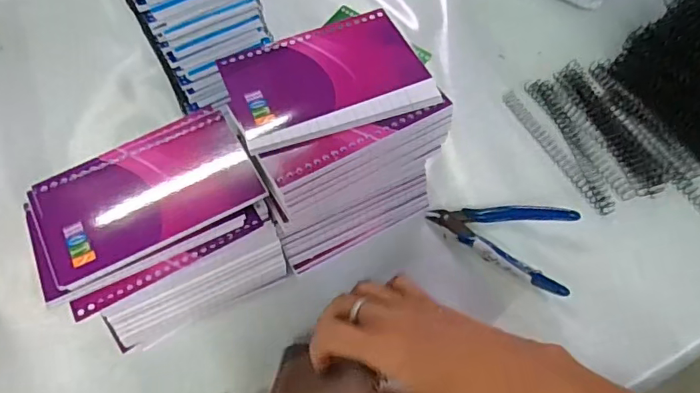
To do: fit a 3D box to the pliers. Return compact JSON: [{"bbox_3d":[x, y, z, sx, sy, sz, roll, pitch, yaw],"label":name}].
[{"bbox_3d":[0.122,0.031,0.431,0.114,0.019,0.070,17,60,14],"label":"pliers"}]

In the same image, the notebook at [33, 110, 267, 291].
[{"bbox_3d":[-0.134,-0.006,0.344,0.135,0.010,0.085,-24,60,-13],"label":"notebook"}]

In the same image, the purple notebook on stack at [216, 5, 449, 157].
[{"bbox_3d":[-0.017,-0.081,0.359,0.130,0.009,0.093,-20,59,-9],"label":"purple notebook on stack"}]

